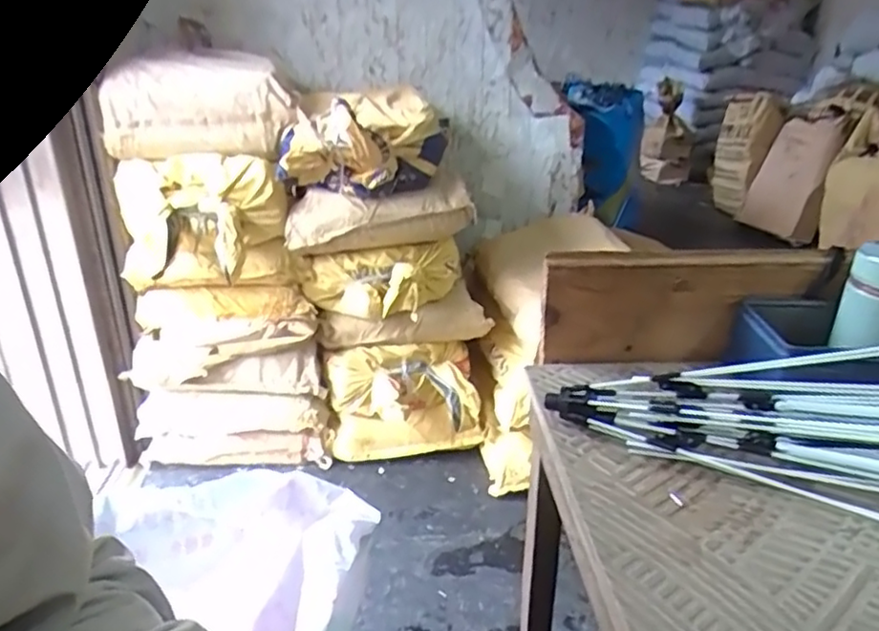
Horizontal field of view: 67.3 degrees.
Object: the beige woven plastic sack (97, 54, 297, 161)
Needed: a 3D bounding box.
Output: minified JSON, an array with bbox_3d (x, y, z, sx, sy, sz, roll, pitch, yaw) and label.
[{"bbox_3d":[-0.520,-0.454,1.437,0.403,0.190,0.124,-3,23,-7],"label":"beige woven plastic sack"}]

